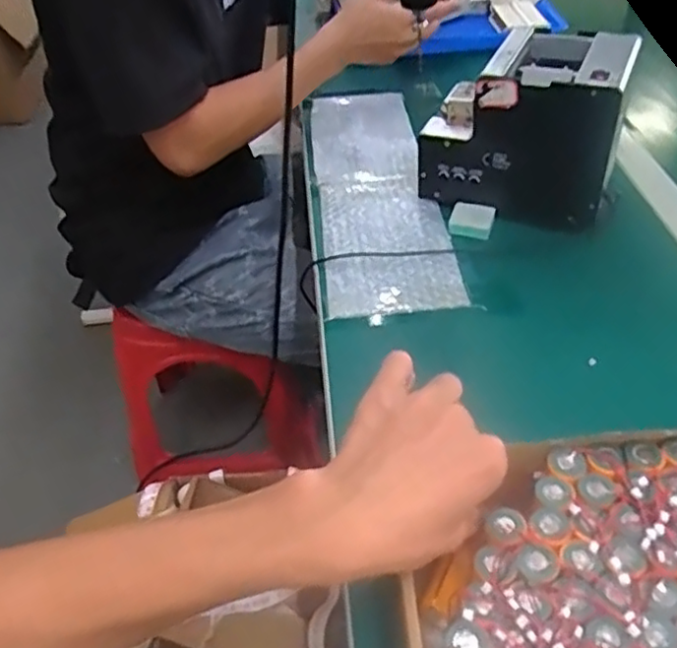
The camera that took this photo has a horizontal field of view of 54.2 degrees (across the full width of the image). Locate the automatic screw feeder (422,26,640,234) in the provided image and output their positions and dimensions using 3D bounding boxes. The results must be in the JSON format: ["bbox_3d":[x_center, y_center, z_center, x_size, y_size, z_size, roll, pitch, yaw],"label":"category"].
[{"bbox_3d":[0.187,-0.199,0.658,0.178,0.141,0.134,17,47,19],"label":"automatic screw feeder"}]

